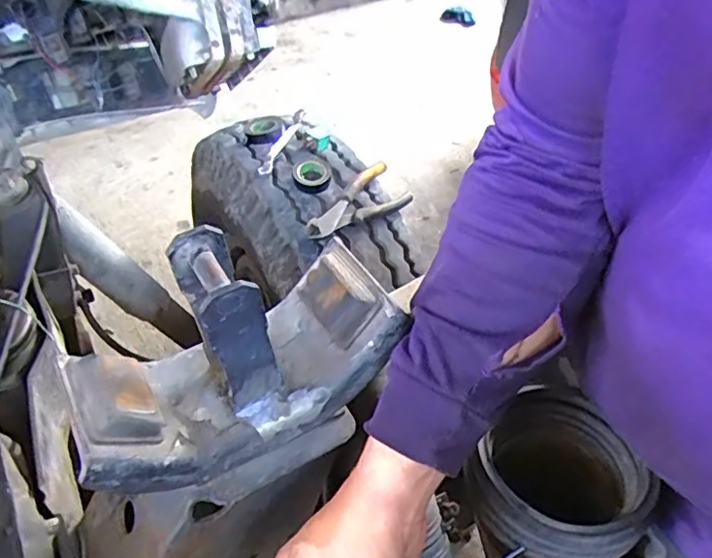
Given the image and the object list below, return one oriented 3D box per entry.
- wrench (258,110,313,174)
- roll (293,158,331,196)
[{"bbox_3d":[-0.101,-0.208,0.822,0.030,0.012,0.175,10,46,9],"label":"wrench"},{"bbox_3d":[-0.059,-0.138,0.763,0.049,0.023,0.063,0,45,-1],"label":"roll"}]

